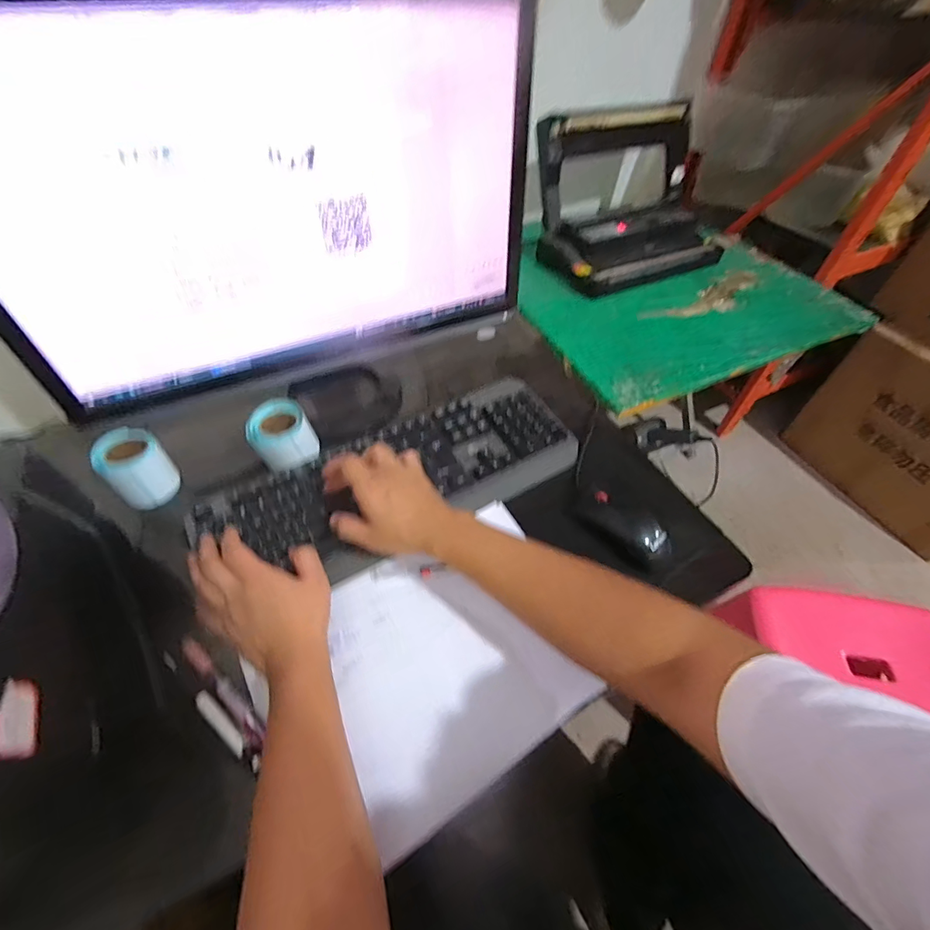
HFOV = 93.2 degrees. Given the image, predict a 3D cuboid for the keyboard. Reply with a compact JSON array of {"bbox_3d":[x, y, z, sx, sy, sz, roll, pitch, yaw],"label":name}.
[{"bbox_3d":[-0.071,0.011,0.503,0.419,0.030,0.160,-20,54,-17],"label":"keyboard"}]

